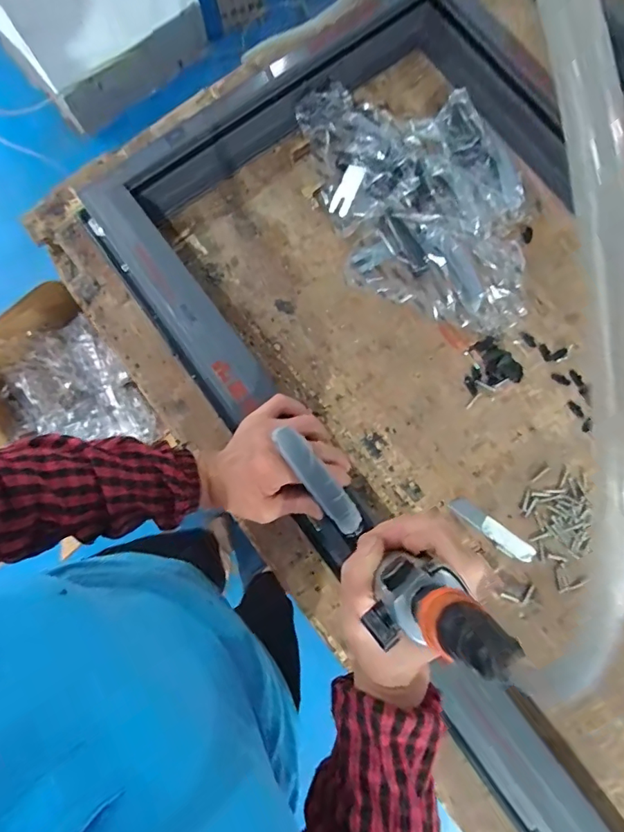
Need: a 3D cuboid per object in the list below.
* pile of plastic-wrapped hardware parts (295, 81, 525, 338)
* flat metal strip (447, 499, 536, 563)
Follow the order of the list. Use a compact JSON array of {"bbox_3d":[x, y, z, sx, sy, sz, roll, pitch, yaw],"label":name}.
[{"bbox_3d":[0.138,-0.259,0.570,0.224,0.060,0.350,-16,81,-1],"label":"pile of plastic-wrapped hardware parts"},{"bbox_3d":[0.201,0.128,0.526,0.103,0.004,0.024,37,84,7],"label":"flat metal strip"}]

